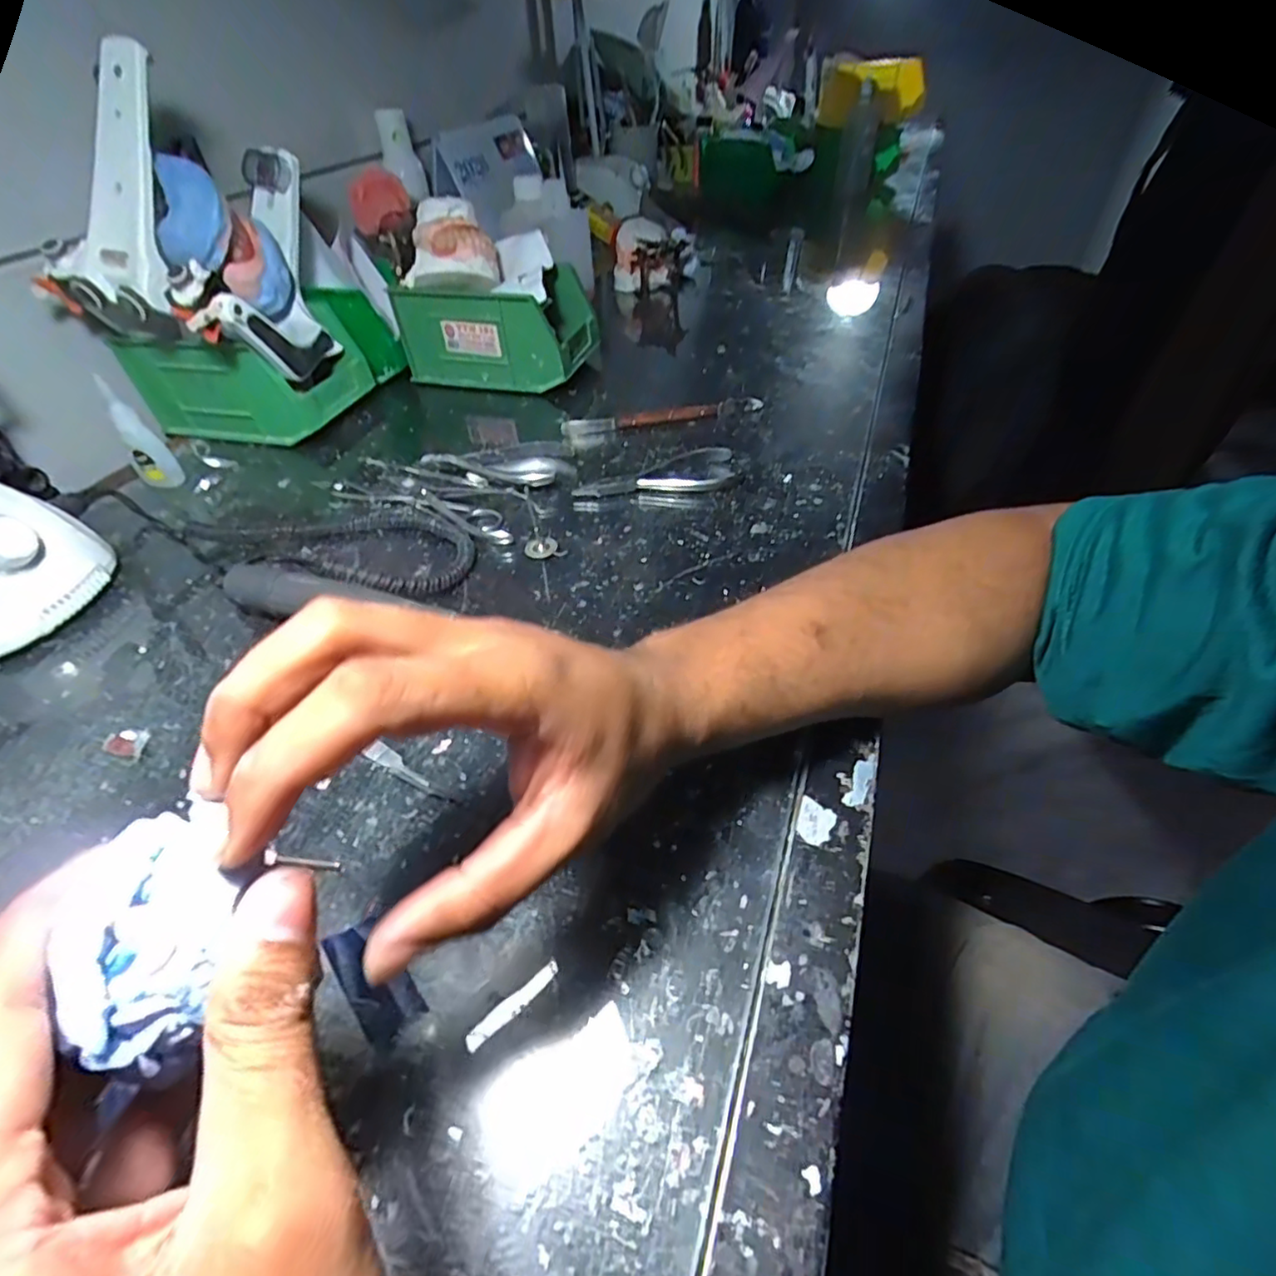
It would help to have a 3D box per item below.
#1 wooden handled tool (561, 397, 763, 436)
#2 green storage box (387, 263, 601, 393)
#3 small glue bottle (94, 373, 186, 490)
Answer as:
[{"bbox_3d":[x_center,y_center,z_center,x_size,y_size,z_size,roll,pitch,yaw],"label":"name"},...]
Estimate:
[{"bbox_3d":[0.022,-0.190,0.529,0.172,0.014,0.020,-10,45,-6],"label":"wooden handled tool"},{"bbox_3d":[-0.134,-0.304,0.604,0.165,0.085,0.094,10,47,13],"label":"green storage box"},{"bbox_3d":[-0.383,-0.155,0.473,0.026,0.081,0.019,-33,52,-27],"label":"small glue bottle"}]

